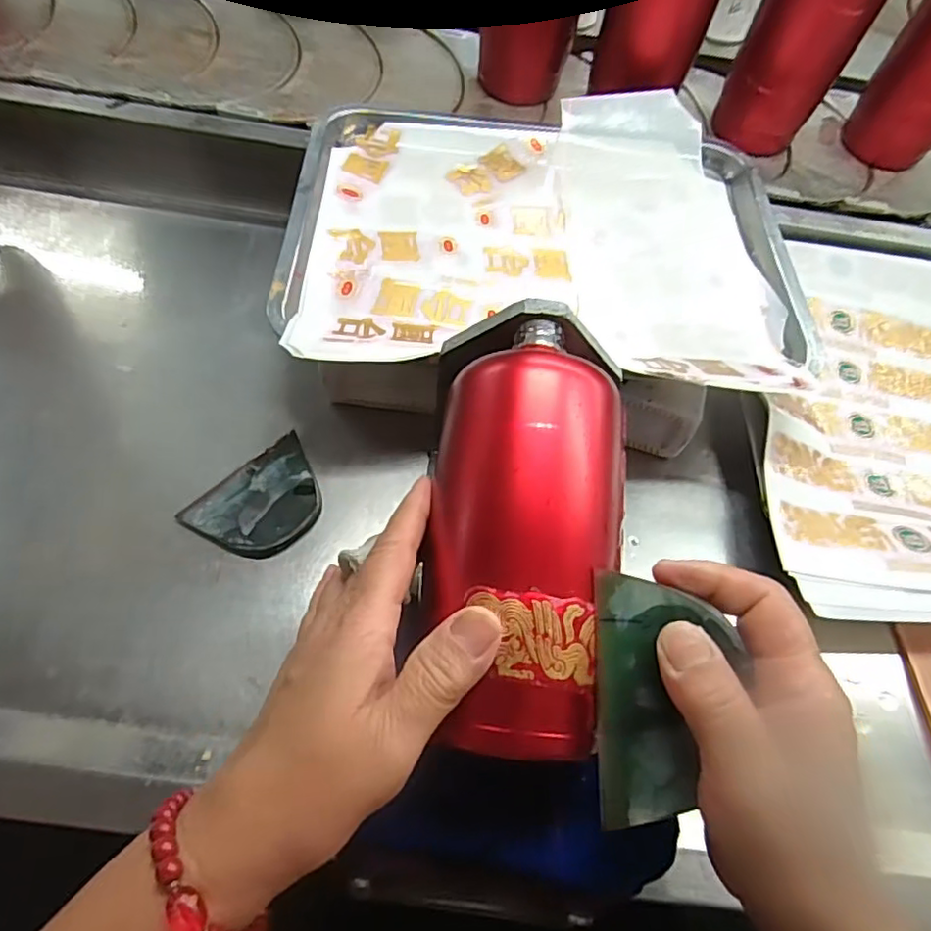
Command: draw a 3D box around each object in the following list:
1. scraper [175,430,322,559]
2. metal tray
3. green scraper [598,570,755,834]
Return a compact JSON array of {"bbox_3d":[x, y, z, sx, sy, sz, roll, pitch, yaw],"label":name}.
[{"bbox_3d":[-0.120,0.023,0.372,0.059,0.010,0.080,42,66,16],"label":"scraper"},{"bbox_3d":[0.055,-0.163,0.429,0.342,0.035,0.278,0,60,-4],"label":"metal tray"},{"bbox_3d":[0.074,0.086,0.227,0.049,0.006,0.087,-2,79,15],"label":"green scraper"}]

